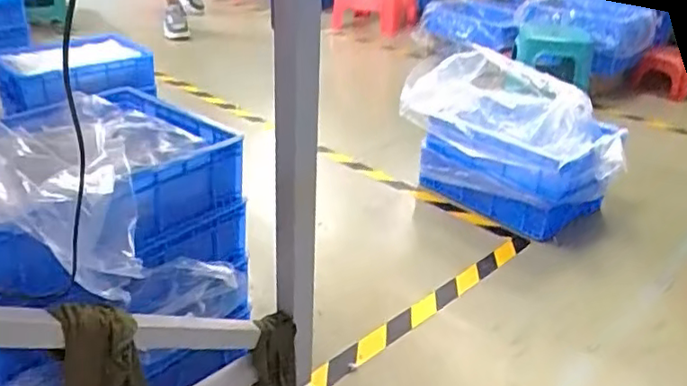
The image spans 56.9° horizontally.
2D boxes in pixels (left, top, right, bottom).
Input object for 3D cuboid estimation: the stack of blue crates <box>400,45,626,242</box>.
[{"bbox_3d":[0.404,-0.127,1.571,0.505,0.322,0.357,10,28,15],"label":"stack of blue crates"}]

